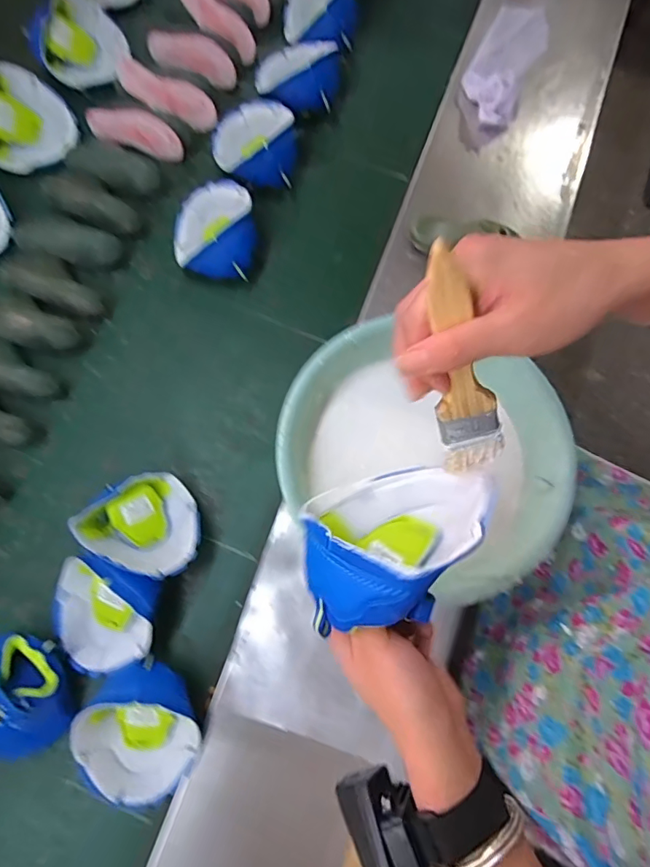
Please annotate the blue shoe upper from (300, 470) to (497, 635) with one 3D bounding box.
[{"bbox_3d":[0.049,0.067,0.327,0.132,0.113,0.085,-18,80,-5],"label":"blue shoe upper"}]

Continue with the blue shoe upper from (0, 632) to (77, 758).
[{"bbox_3d":[-0.357,0.296,0.542,0.130,0.058,0.127,1,74,-3],"label":"blue shoe upper"}]

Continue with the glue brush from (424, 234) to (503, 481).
[{"bbox_3d":[0.081,-0.032,0.277,0.036,0.158,0.008,-10,45,10],"label":"glue brush"}]

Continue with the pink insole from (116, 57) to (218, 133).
[{"bbox_3d":[-0.234,-0.505,0.720,0.149,0.050,0.026,20,79,-11],"label":"pink insole"}]

